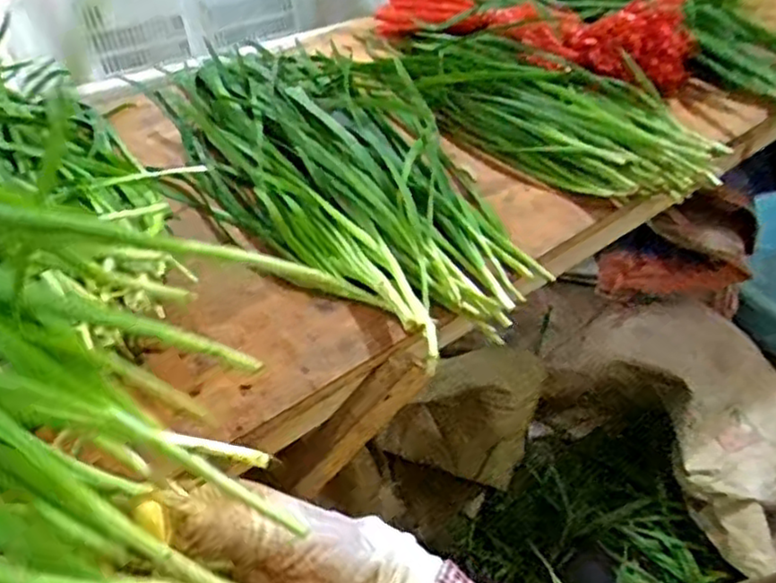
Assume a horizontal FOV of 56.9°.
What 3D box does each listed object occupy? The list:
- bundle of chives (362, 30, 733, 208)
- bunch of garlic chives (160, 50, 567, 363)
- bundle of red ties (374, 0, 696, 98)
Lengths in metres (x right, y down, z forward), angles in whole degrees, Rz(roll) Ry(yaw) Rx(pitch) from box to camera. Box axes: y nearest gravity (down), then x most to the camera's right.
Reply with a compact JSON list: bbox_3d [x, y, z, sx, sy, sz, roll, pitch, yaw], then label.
[{"bbox_3d":[0.122,-0.190,0.670,0.139,0.032,0.379,-36,53,-28],"label":"bundle of chives"},{"bbox_3d":[-0.052,-0.123,0.641,0.229,0.035,0.477,-22,47,-18],"label":"bunch of garlic chives"},{"bbox_3d":[0.139,-0.288,0.734,0.360,0.082,0.129,33,55,32],"label":"bundle of red ties"}]

